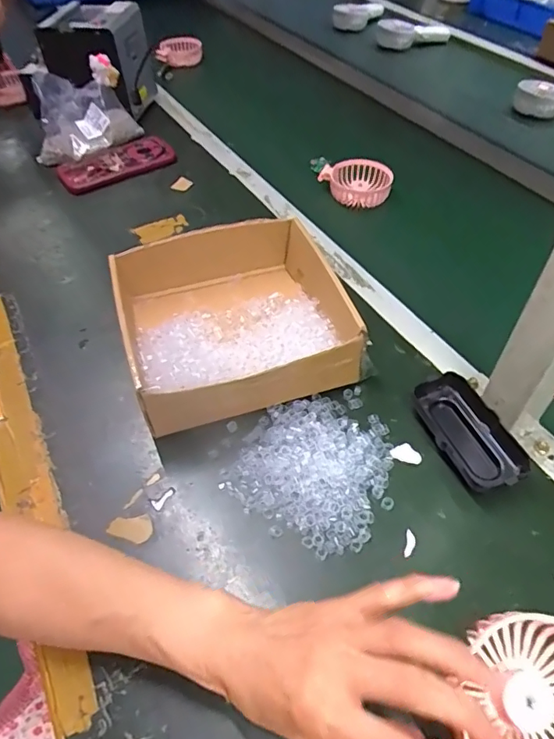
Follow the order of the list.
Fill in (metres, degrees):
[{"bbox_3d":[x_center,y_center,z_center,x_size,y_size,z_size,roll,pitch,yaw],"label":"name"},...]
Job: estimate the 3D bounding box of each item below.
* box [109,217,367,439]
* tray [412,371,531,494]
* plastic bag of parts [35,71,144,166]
[{"bbox_3d":[-0.043,-0.053,0.516,0.208,0.066,0.210,-14,51,-11],"label":"box"},{"bbox_3d":[0.162,0.056,0.441,0.058,0.029,0.110,-18,52,-14],"label":"tray"},{"bbox_3d":[-0.308,-0.396,0.806,0.163,0.096,0.102,-27,54,-20],"label":"plastic bag of parts"}]

